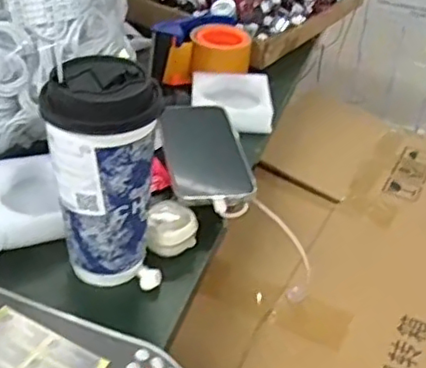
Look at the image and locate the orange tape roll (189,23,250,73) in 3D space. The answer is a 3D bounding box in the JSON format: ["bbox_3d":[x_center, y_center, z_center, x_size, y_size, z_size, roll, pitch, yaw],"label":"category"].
[{"bbox_3d":[0.010,-0.185,0.844,0.083,0.043,0.076,-8,39,-17],"label":"orange tape roll"}]

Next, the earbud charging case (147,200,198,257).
[{"bbox_3d":[-0.037,0.040,0.561,0.044,0.024,0.047,0,37,-8],"label":"earbud charging case"}]

